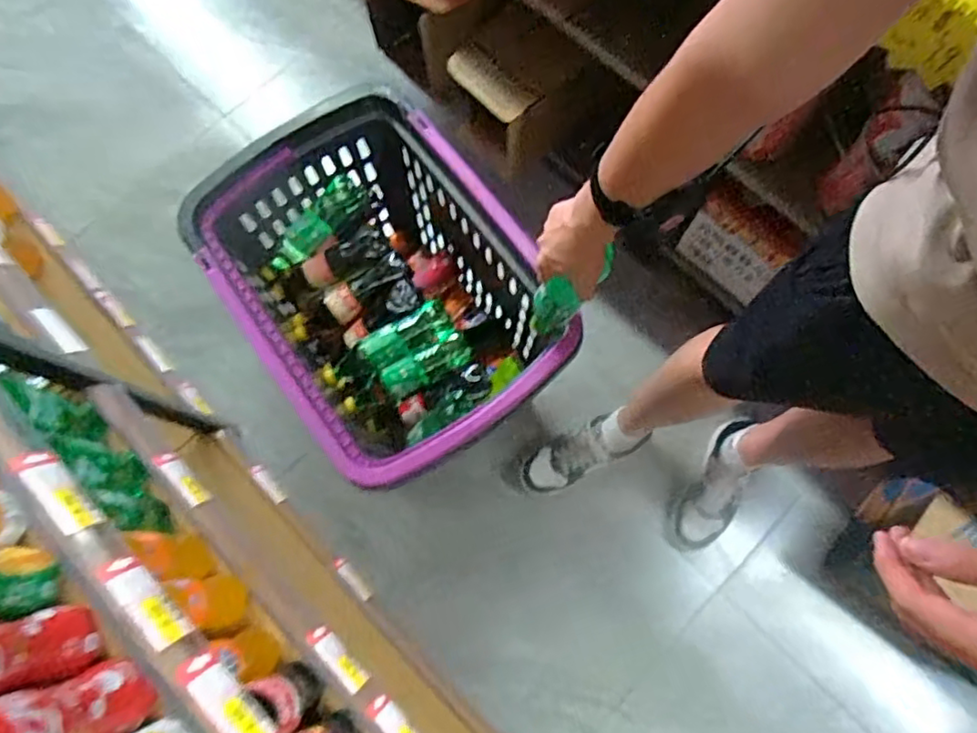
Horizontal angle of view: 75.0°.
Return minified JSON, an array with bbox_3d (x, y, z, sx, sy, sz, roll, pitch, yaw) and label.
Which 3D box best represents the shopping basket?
[{"bbox_3d":[-0.165,-0.107,1.151,0.435,0.361,0.597,-35,76,-7],"label":"shopping basket"}]

